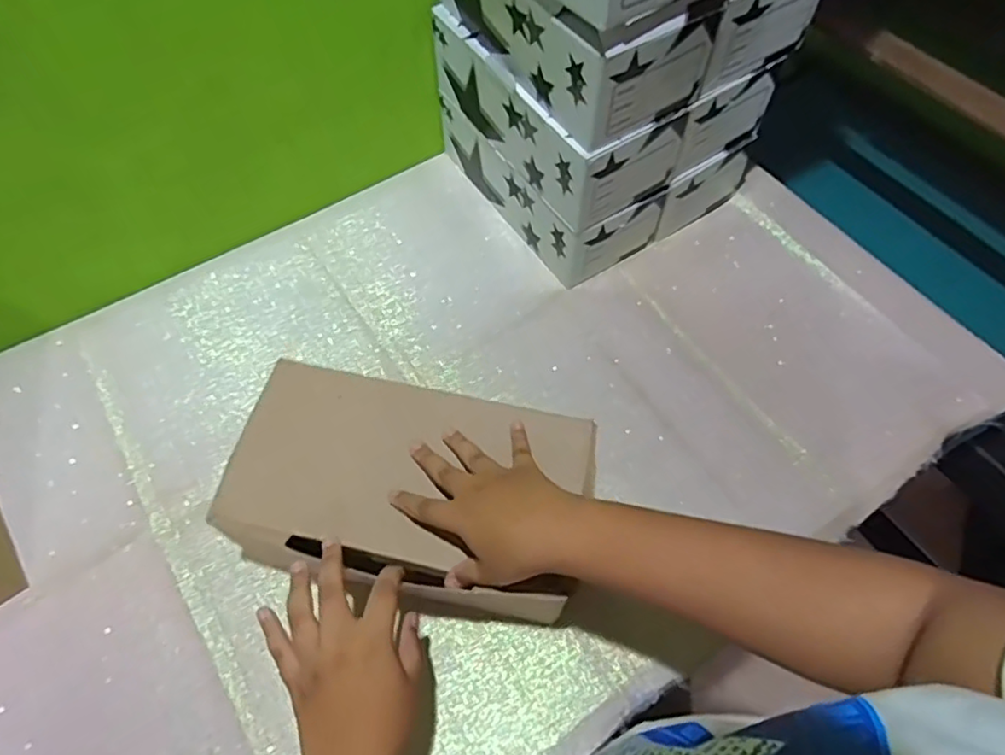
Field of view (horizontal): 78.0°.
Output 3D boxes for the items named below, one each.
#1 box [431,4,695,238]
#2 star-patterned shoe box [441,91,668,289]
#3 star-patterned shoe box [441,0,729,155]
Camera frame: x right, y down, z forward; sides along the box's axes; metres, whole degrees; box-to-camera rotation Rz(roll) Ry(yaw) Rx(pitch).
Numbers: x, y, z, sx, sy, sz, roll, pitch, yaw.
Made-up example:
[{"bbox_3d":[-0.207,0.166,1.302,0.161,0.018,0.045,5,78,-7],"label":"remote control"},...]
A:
[{"bbox_3d":[0.045,-0.279,0.633,0.119,0.097,0.263,-33,65,-18],"label":"box"},{"bbox_3d":[0.047,-0.234,0.715,0.121,0.090,0.267,-33,65,-18],"label":"star-patterned shoe box"},{"bbox_3d":[0.056,-0.333,0.557,0.133,0.091,0.262,-28,64,-15],"label":"star-patterned shoe box"}]

